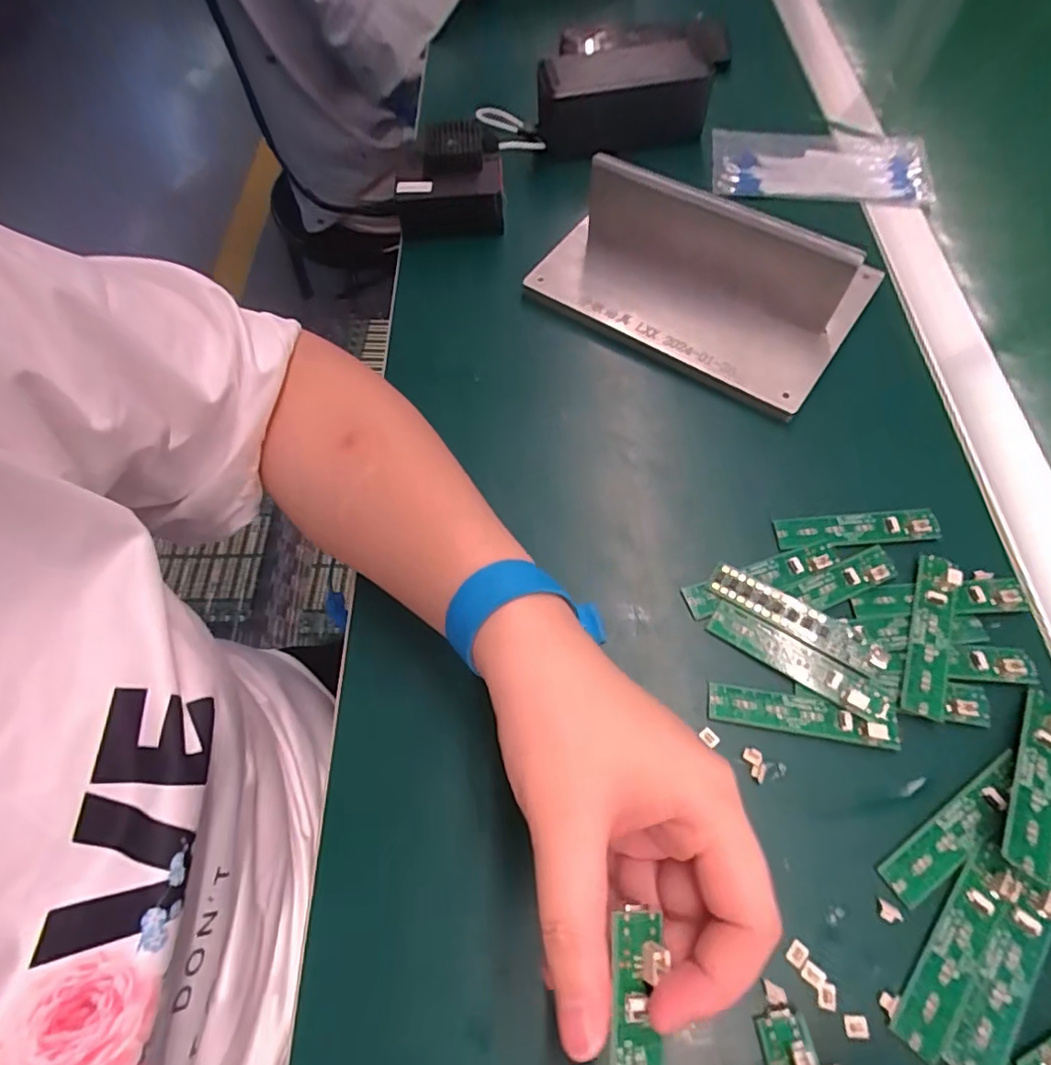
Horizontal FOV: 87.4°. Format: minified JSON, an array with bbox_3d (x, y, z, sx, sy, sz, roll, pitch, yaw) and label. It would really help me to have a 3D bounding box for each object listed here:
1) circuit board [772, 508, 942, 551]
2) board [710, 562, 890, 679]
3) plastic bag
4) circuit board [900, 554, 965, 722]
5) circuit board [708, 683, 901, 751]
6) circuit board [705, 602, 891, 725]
[{"bbox_3d":[0.175,-0.002,0.292,0.078,0.004,0.019,-4,65,9],"label":"circuit board"},{"bbox_3d":[0.132,0.040,0.268,0.082,0.006,0.018,30,78,23],"label":"board"},{"bbox_3d":[0.223,-0.286,0.421,0.158,0.010,0.084,5,64,5],"label":"plastic bag"},{"bbox_3d":[0.195,0.047,0.262,0.019,0.007,0.082,19,66,12],"label":"circuit board"},{"bbox_3d":[0.127,0.084,0.253,0.082,0.007,0.018,7,66,10],"label":"circuit board"},{"bbox_3d":[0.129,0.061,0.263,0.083,0.006,0.018,29,83,23],"label":"circuit board"}]

